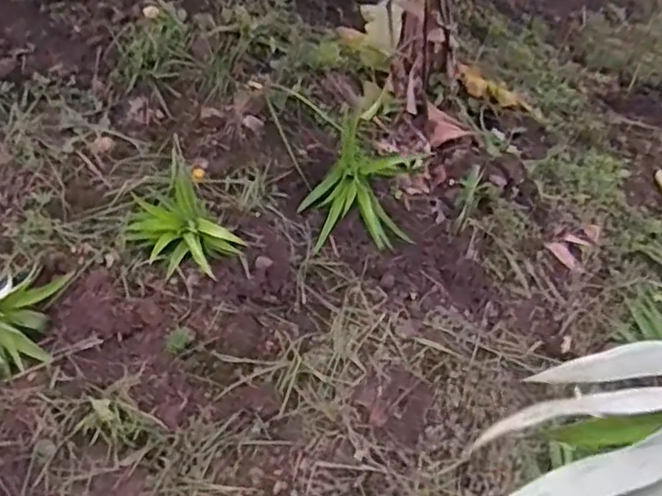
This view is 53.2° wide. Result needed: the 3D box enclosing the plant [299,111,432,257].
[{"bbox_3d":[0.090,-0.210,1.864,0.334,0.308,0.365,-2,38,1],"label":"plant"}]

